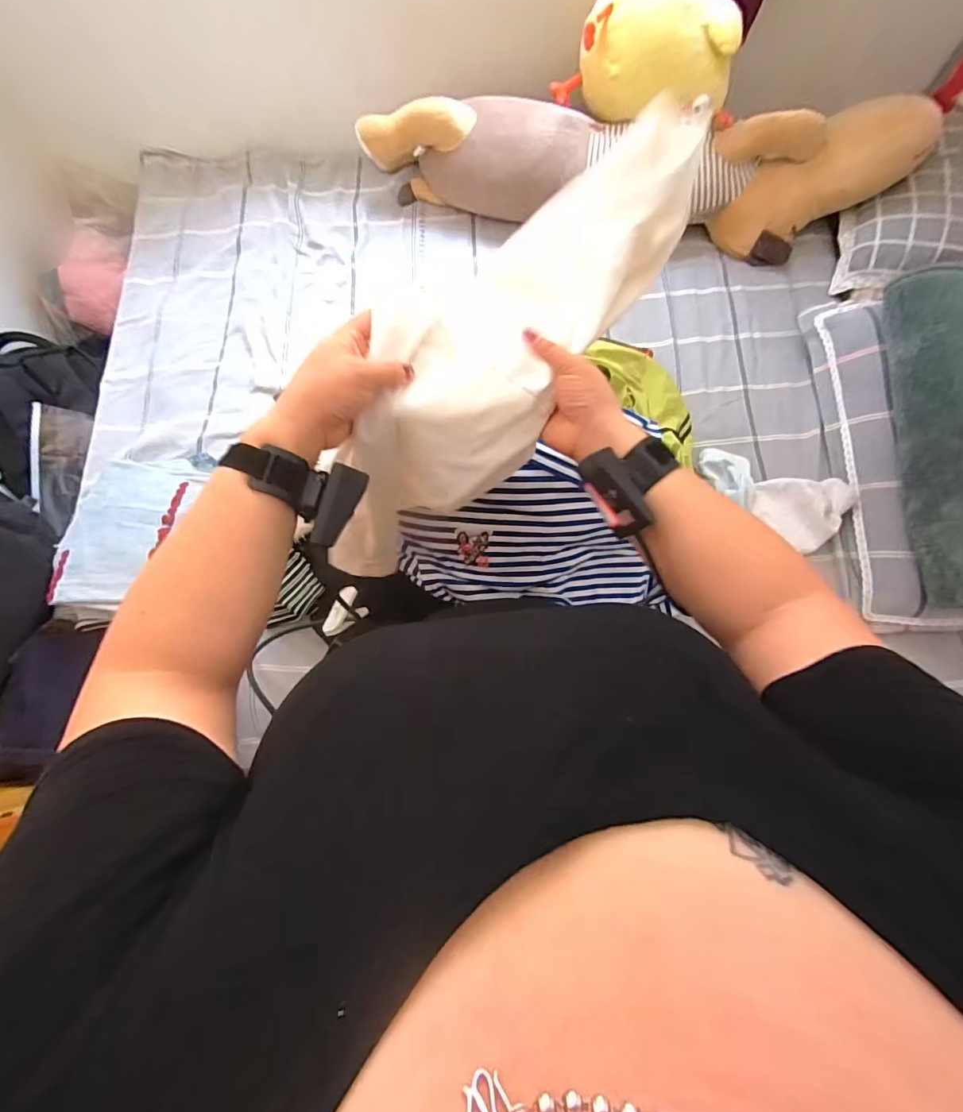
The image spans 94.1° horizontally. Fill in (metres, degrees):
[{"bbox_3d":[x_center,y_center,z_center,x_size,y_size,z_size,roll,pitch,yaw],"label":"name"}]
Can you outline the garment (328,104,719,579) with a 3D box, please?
[{"bbox_3d":[0.002,-0.179,0.428,0.150,0.131,0.488,41,98,10],"label":"garment"}]

